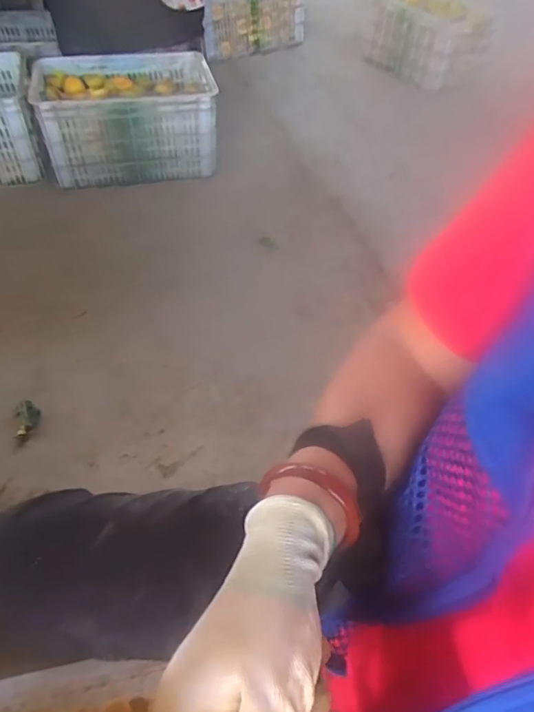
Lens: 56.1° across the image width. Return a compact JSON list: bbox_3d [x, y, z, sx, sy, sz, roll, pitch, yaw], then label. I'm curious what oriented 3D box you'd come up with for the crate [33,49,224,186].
[{"bbox_3d":[-0.445,-0.768,1.638,0.535,0.270,0.341,-12,50,-13],"label":"crate"}]

